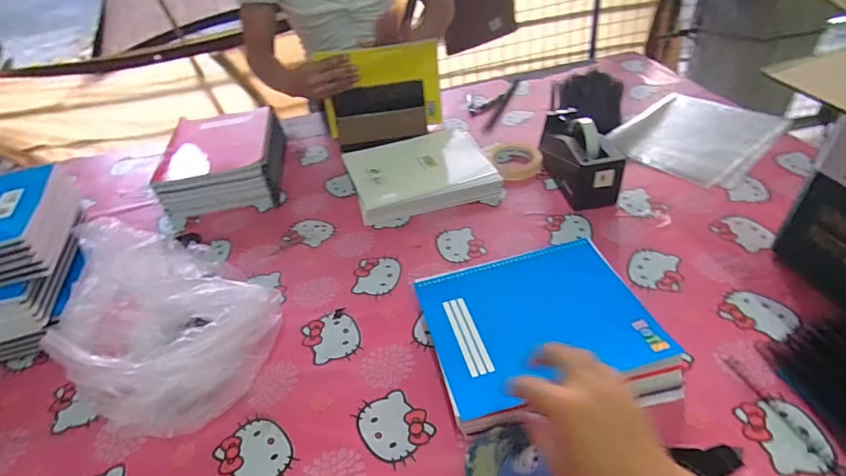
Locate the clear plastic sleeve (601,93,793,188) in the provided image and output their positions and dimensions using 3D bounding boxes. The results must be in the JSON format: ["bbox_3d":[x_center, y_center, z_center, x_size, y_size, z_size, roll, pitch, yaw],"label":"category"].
[{"bbox_3d":[0.547,-0.210,0.917,0.310,0.011,0.241,-32,46,-27],"label":"clear plastic sleeve"}]

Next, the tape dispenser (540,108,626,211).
[{"bbox_3d":[0.269,-0.151,0.808,0.078,0.112,0.209,-10,40,-3],"label":"tape dispenser"}]

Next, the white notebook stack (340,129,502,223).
[{"bbox_3d":[-0.004,-0.128,0.880,0.260,0.043,0.215,-15,41,-9],"label":"white notebook stack"}]

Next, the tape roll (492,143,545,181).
[{"bbox_3d":[0.182,-0.148,0.888,0.096,0.027,0.096,-4,40,4],"label":"tape roll"}]

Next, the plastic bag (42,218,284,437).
[{"bbox_3d":[-0.332,0.098,0.590,0.262,0.137,0.214,28,51,34],"label":"plastic bag"}]

